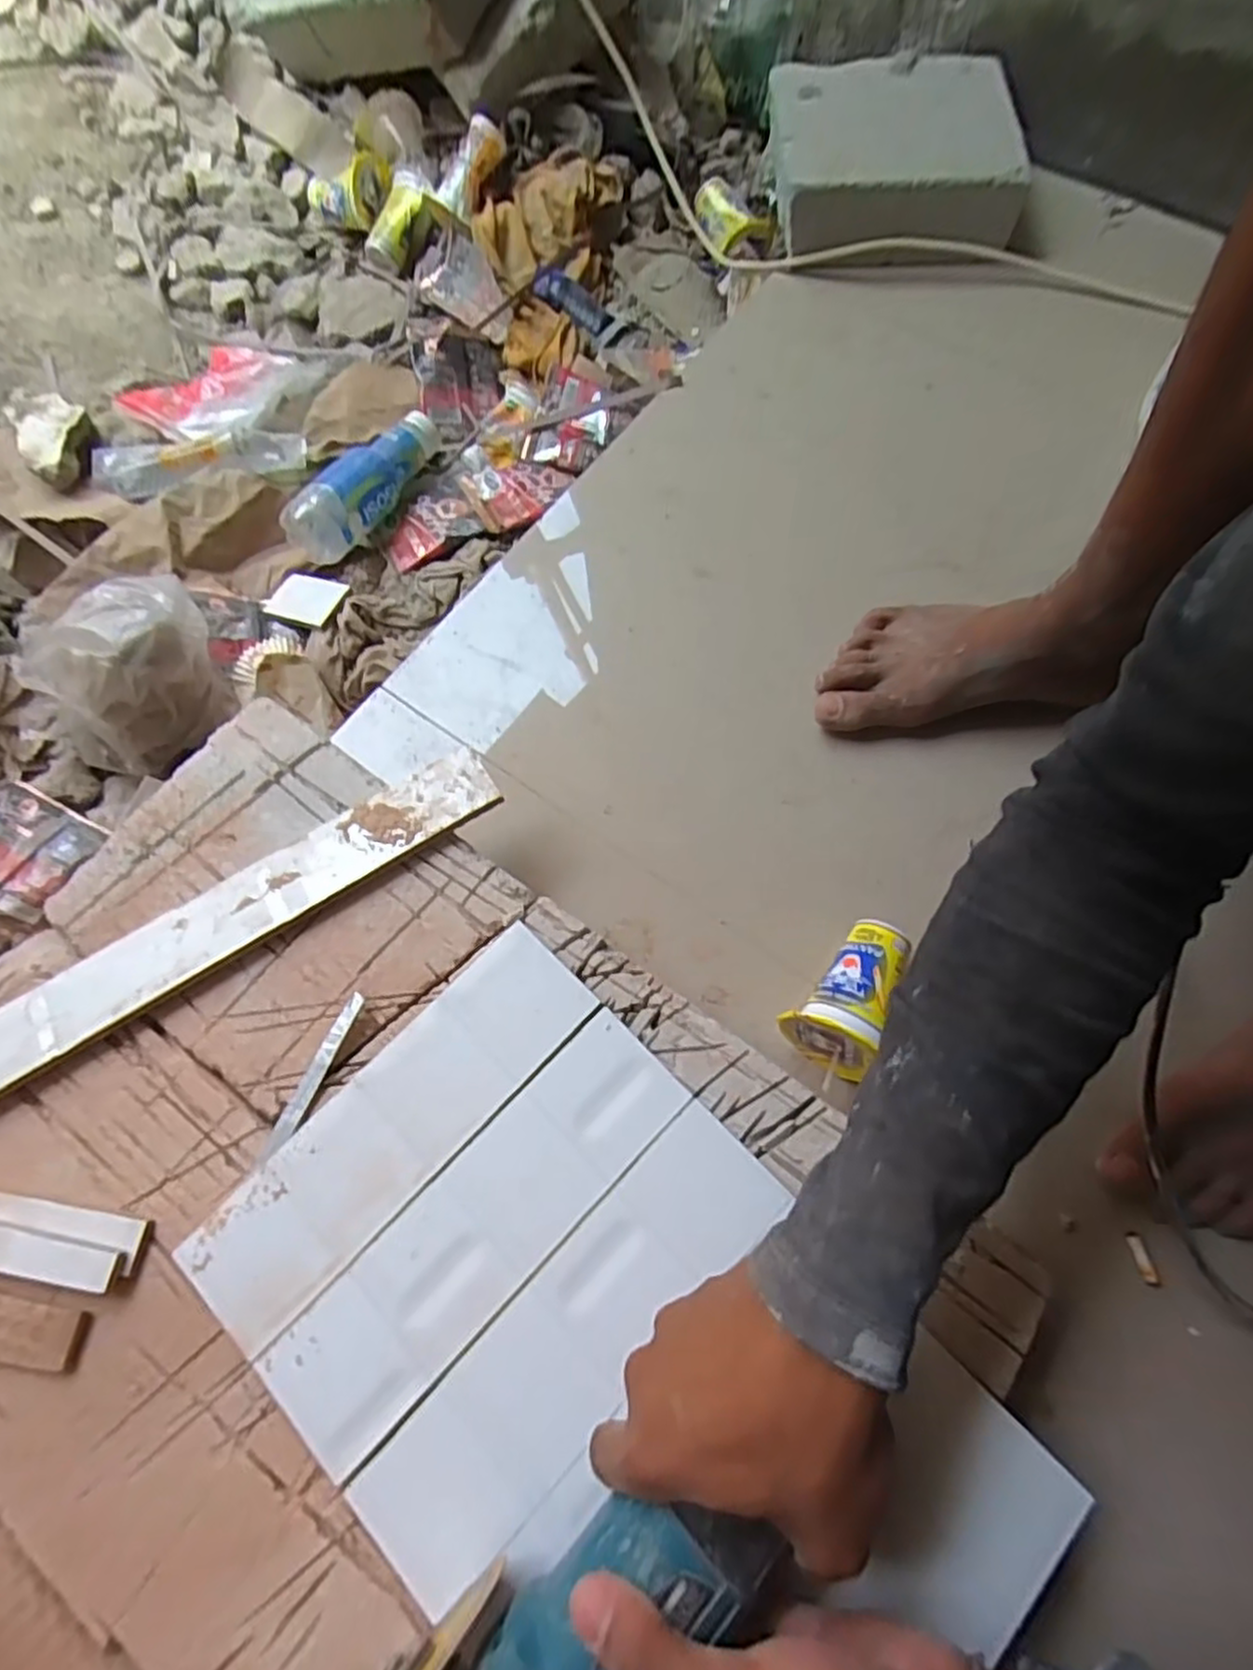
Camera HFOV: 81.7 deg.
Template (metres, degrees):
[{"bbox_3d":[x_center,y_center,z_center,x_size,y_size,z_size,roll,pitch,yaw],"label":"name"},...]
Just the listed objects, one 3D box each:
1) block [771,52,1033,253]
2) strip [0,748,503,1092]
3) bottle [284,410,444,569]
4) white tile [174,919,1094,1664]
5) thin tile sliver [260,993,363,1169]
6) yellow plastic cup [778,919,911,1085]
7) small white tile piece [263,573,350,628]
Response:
[{"bbox_3d":[0.283,-0.709,0.748,0.252,0.053,0.230,0,70,0],"label":"block"},{"bbox_3d":[-0.257,0.059,0.440,0.388,0.009,0.048,-31,73,-11],"label":"strip"},{"bbox_3d":[-0.243,-0.338,0.693,0.053,0.055,0.188,34,73,12],"label":"bottle"},{"bbox_3d":[-0.011,0.264,0.362,0.391,0.010,0.245,43,75,14],"label":"white tile"},{"bbox_3d":[-0.180,0.139,0.417,0.013,0.008,0.100,22,71,8],"label":"thin tile sliver"},{"bbox_3d":[0.148,0.100,0.471,0.059,0.076,0.095,31,73,11],"label":"yellow plastic cup"},{"bbox_3d":[-0.297,-0.219,0.669,0.073,0.004,0.050,20,73,19],"label":"small white tile piece"}]

